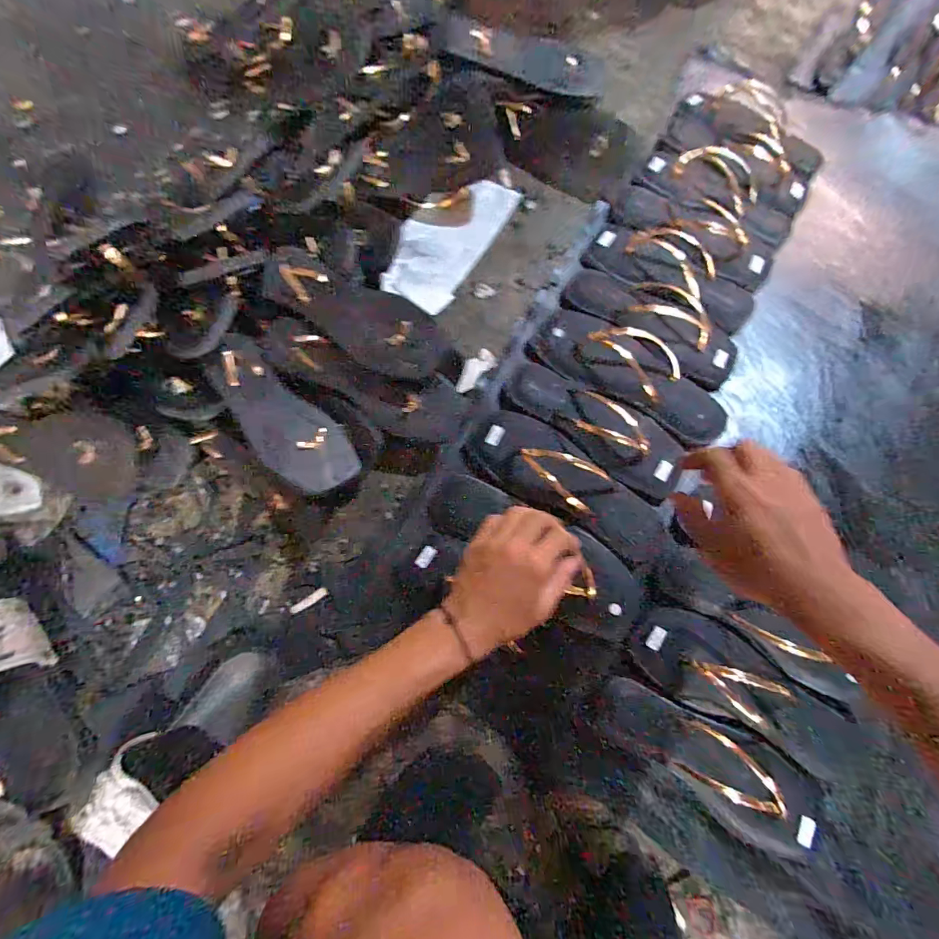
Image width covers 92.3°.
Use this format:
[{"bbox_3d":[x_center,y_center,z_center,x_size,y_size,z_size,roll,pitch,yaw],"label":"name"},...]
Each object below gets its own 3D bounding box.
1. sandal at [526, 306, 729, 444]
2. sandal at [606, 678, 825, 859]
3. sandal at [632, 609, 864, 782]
[{"bbox_3d":[0.208,-0.126,0.585,0.268,0.040,0.106,32,78,12],"label":"sandal"},{"bbox_3d":[0.246,0.300,0.468,0.229,0.044,0.089,29,80,19],"label":"sandal"},{"bbox_3d":[0.293,0.237,0.486,0.233,0.044,0.093,33,81,9],"label":"sandal"}]

